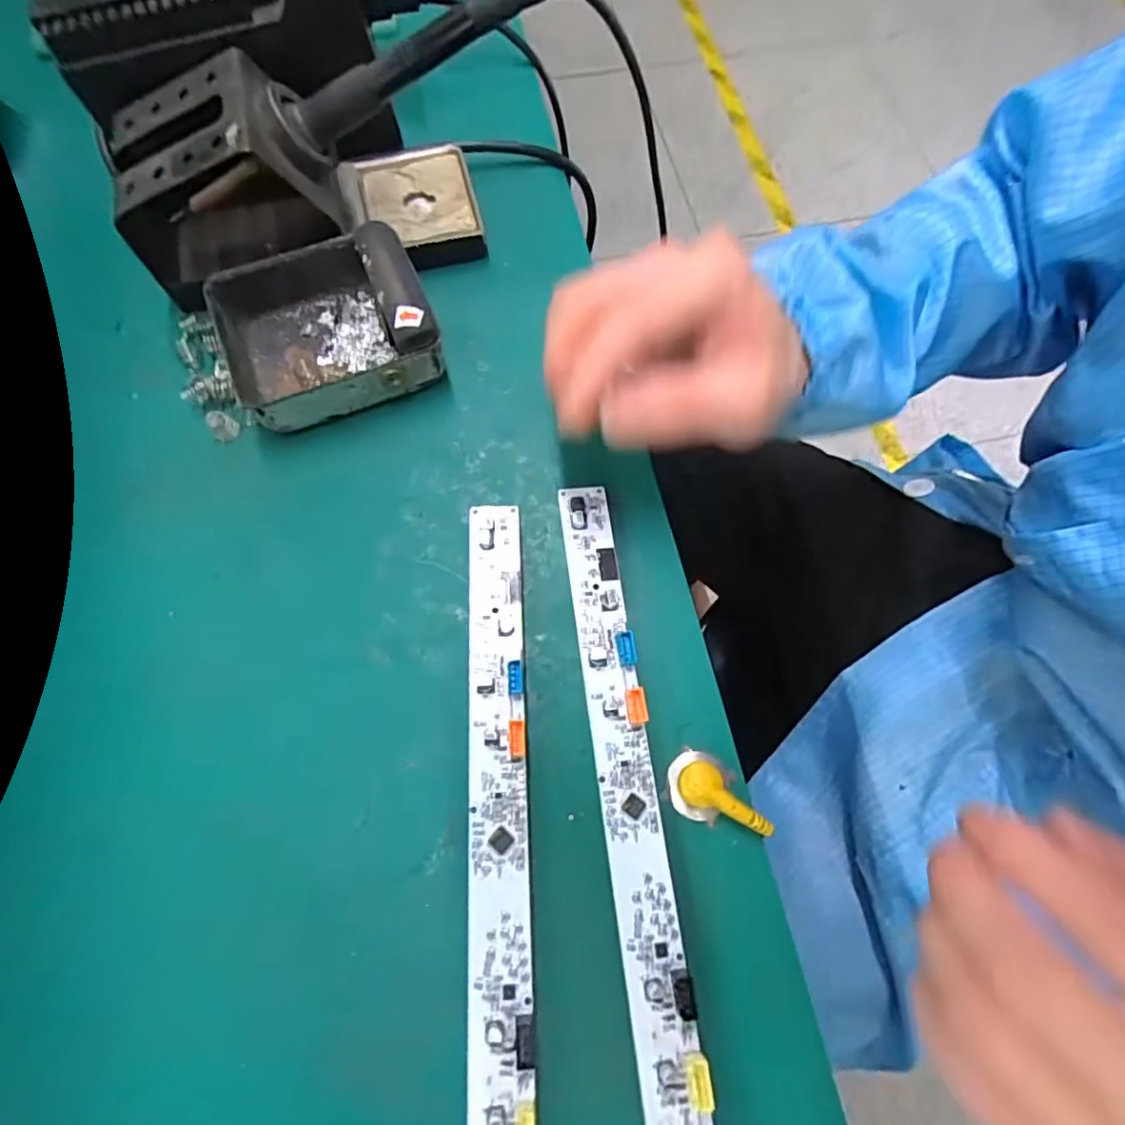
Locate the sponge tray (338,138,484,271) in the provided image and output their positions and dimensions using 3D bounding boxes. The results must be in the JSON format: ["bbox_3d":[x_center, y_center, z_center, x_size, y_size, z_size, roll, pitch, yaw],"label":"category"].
[{"bbox_3d":[-0.079,-0.191,0.313,0.066,0.016,0.073,-19,72,-8],"label":"sponge tray"}]

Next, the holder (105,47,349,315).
[{"bbox_3d":[-0.159,-0.179,0.277,0.098,0.069,0.073,-20,72,-9],"label":"holder"}]

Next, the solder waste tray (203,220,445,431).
[{"bbox_3d":[-0.112,-0.111,0.274,0.093,0.037,0.077,-20,72,-8],"label":"solder waste tray"}]

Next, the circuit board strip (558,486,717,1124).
[{"bbox_3d":[0.028,0.102,0.208,0.020,0.006,0.286,-5,70,-7],"label":"circuit board strip"}]

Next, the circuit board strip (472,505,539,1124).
[{"bbox_3d":[-0.021,0.113,0.208,0.021,0.014,0.285,-2,71,-2],"label":"circuit board strip"}]

